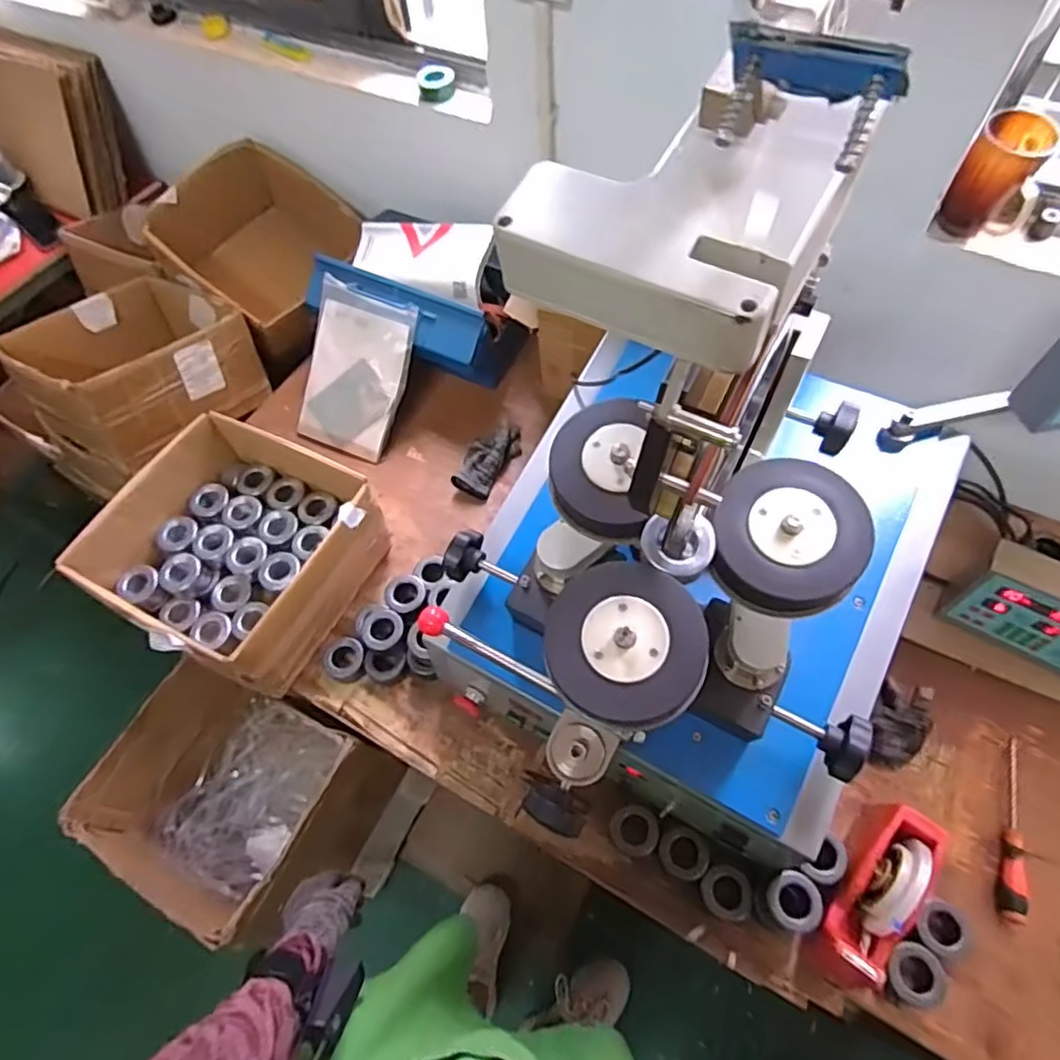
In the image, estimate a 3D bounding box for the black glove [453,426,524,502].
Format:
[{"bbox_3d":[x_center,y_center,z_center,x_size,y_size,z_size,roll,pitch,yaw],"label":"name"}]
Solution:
[{"bbox_3d":[-0.075,-0.131,1.108,0.077,0.043,0.157,27,66,18],"label":"black glove"}]

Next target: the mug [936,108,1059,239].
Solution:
[{"bbox_3d":[0.556,-0.416,0.740,0.090,0.111,0.082,27,66,18],"label":"mug"}]

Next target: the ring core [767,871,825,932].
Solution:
[{"bbox_3d":[0.306,0.429,0.720,0.055,0.020,0.060,-2,61,3],"label":"ring core"}]

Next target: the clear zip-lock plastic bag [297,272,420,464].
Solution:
[{"bbox_3d":[-0.317,-0.280,1.119,0.184,0.028,0.279,22,106,14],"label":"clear zip-lock plastic bag"}]

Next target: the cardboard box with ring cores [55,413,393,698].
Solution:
[{"bbox_3d":[-0.436,0.034,0.960,0.325,0.176,0.335,24,65,16],"label":"cardboard box with ring cores"}]

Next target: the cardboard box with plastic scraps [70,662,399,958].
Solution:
[{"bbox_3d":[-0.452,0.412,0.970,0.311,0.224,0.291,22,65,15],"label":"cardboard box with plastic scraps"}]

